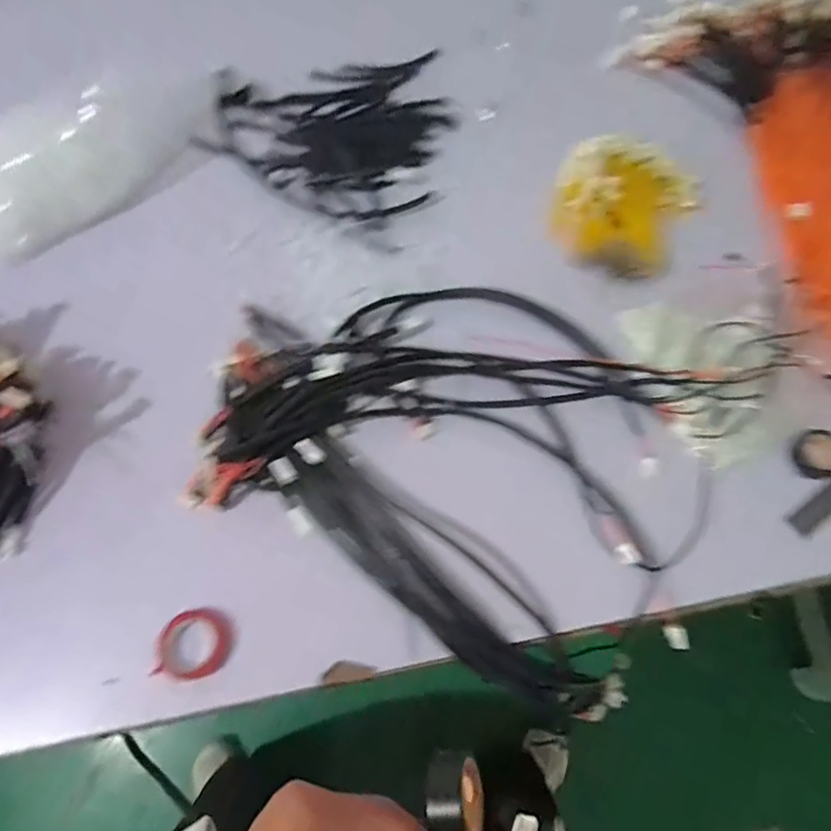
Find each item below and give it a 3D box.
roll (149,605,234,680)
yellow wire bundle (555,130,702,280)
[{"bbox_3d":[-0.197,0.204,0.505,0.067,0.025,0.058,0,70,-1],"label":"roll"},{"bbox_3d":[0.245,-0.247,0.646,0.159,0.081,0.166,18,71,6],"label":"yellow wire bundle"}]

